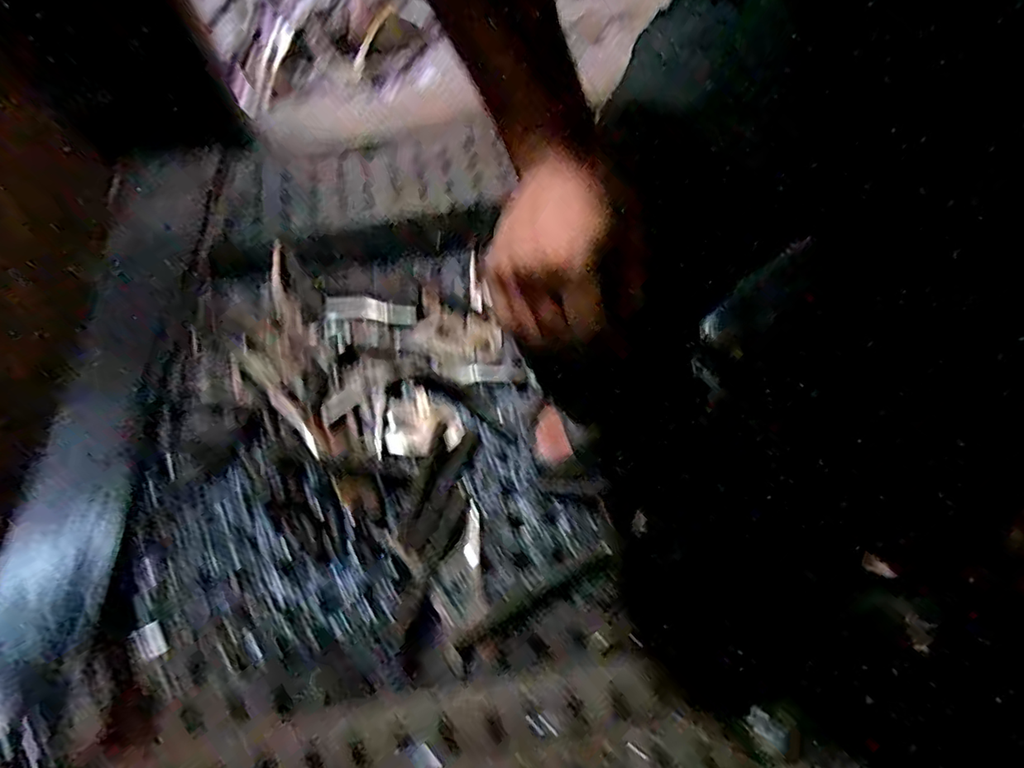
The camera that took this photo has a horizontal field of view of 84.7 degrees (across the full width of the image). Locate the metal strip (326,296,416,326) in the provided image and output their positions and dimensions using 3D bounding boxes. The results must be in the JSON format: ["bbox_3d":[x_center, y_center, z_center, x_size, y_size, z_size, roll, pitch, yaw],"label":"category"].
[{"bbox_3d":[-0.230,-0.117,0.894,0.153,0.024,0.057,11,63,17],"label":"metal strip"}]

